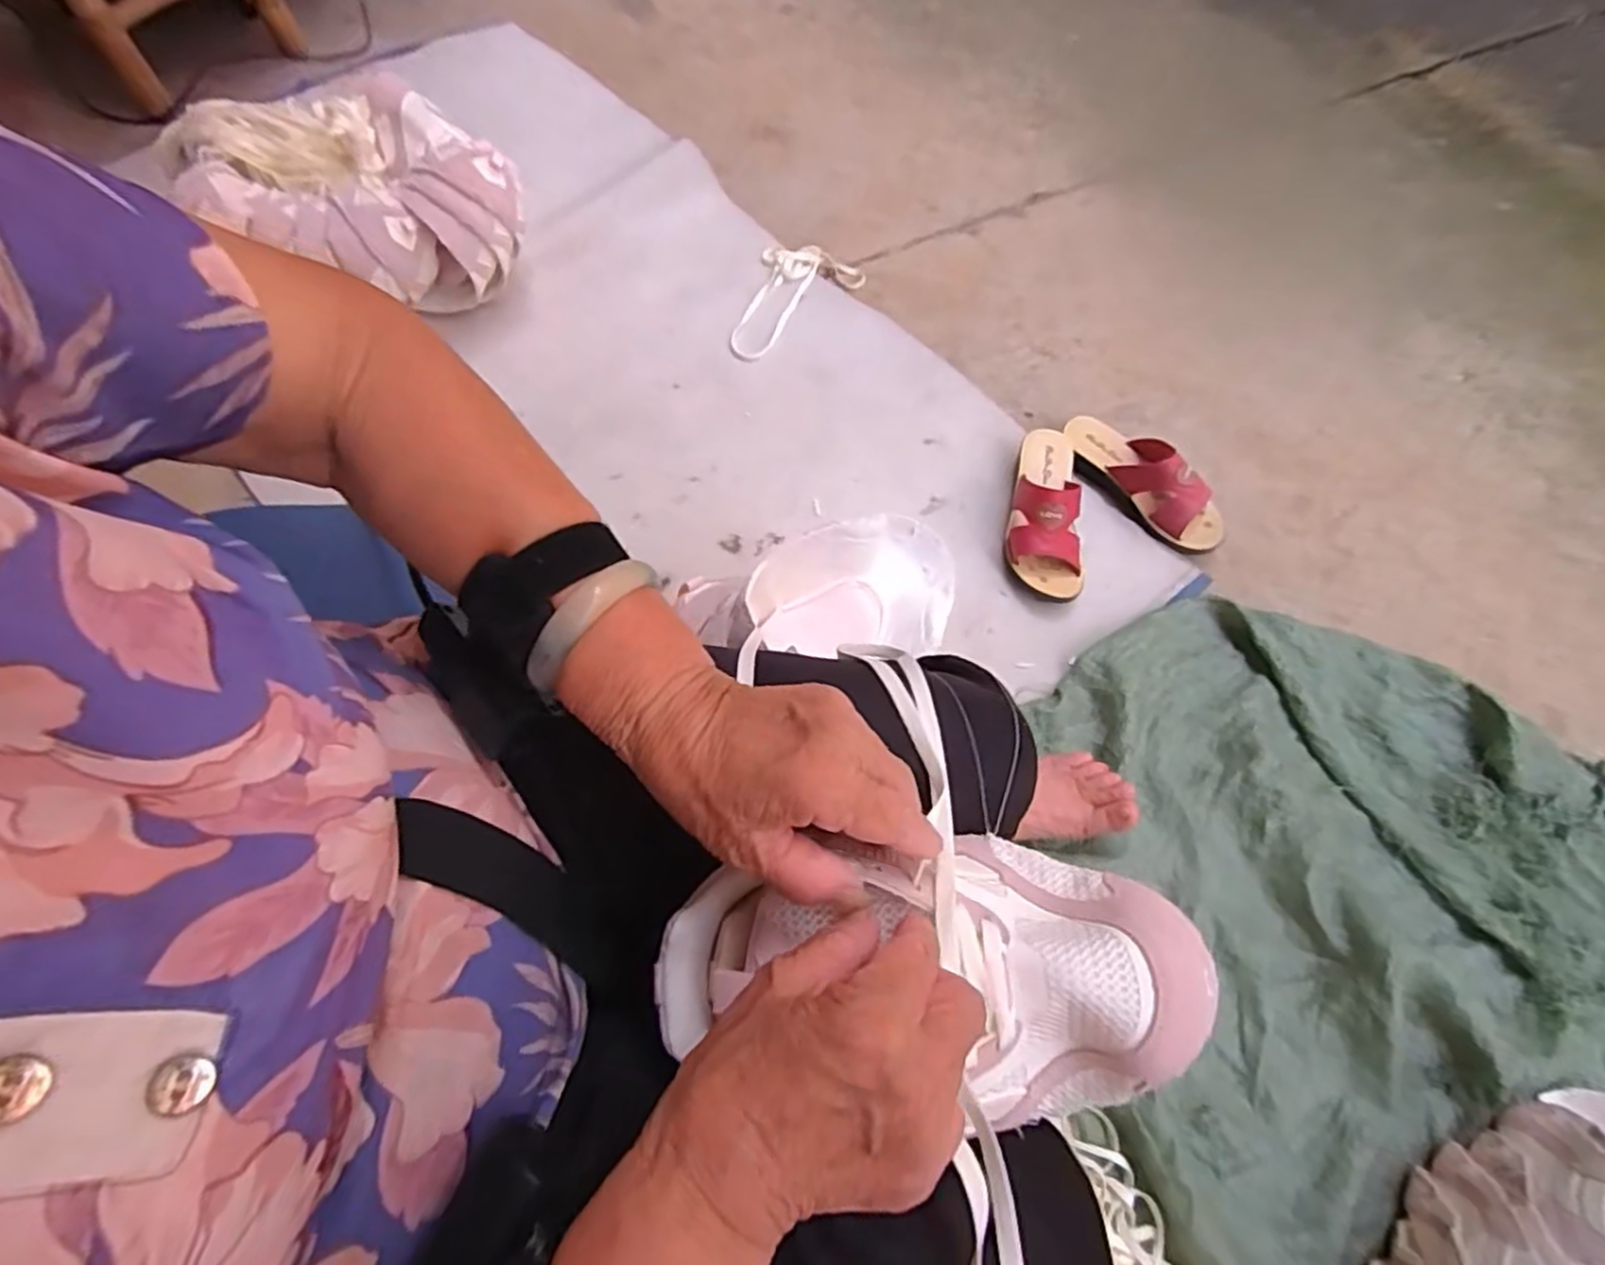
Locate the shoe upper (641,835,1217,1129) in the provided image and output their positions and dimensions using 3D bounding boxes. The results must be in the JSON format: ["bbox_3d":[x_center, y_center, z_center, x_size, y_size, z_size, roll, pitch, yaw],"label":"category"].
[{"bbox_3d":[0.049,0.138,0.306,0.214,0.059,0.105,2,65,8],"label":"shoe upper"}]

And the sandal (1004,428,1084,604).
[{"bbox_3d":[0.285,-0.151,0.869,0.085,0.077,0.227,4,66,3],"label":"sandal"}]

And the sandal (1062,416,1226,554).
[{"bbox_3d":[0.418,-0.190,0.905,0.077,0.072,0.226,-39,71,-14],"label":"sandal"}]

